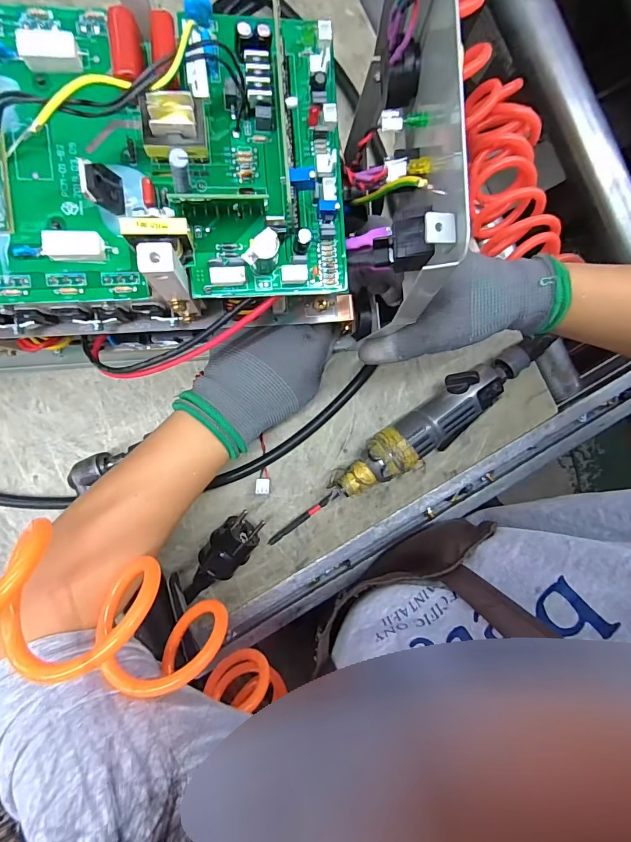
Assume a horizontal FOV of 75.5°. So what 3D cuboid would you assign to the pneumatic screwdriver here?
[{"bbox_3d":[0.090,0.019,0.382,0.296,0.042,0.050,-39,97,-3],"label":"pneumatic screwdriver"}]

